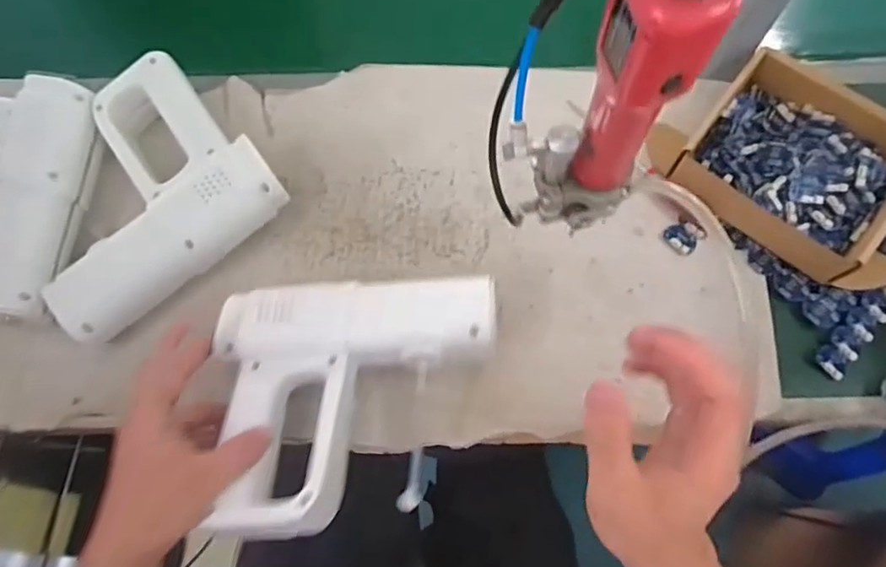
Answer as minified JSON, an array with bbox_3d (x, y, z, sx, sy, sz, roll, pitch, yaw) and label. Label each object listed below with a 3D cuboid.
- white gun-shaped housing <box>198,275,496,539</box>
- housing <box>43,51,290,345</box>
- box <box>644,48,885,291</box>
[{"bbox_3d":[-0.061,0.082,0.439,0.202,0.042,0.175,-4,71,0],"label":"white gun-shaped housing"},{"bbox_3d":[-0.270,-0.079,0.532,0.204,0.048,0.181,-40,75,-11],"label":"housing"},{"bbox_3d":[0.306,-0.105,0.532,0.227,0.057,0.151,36,76,12],"label":"box"}]

